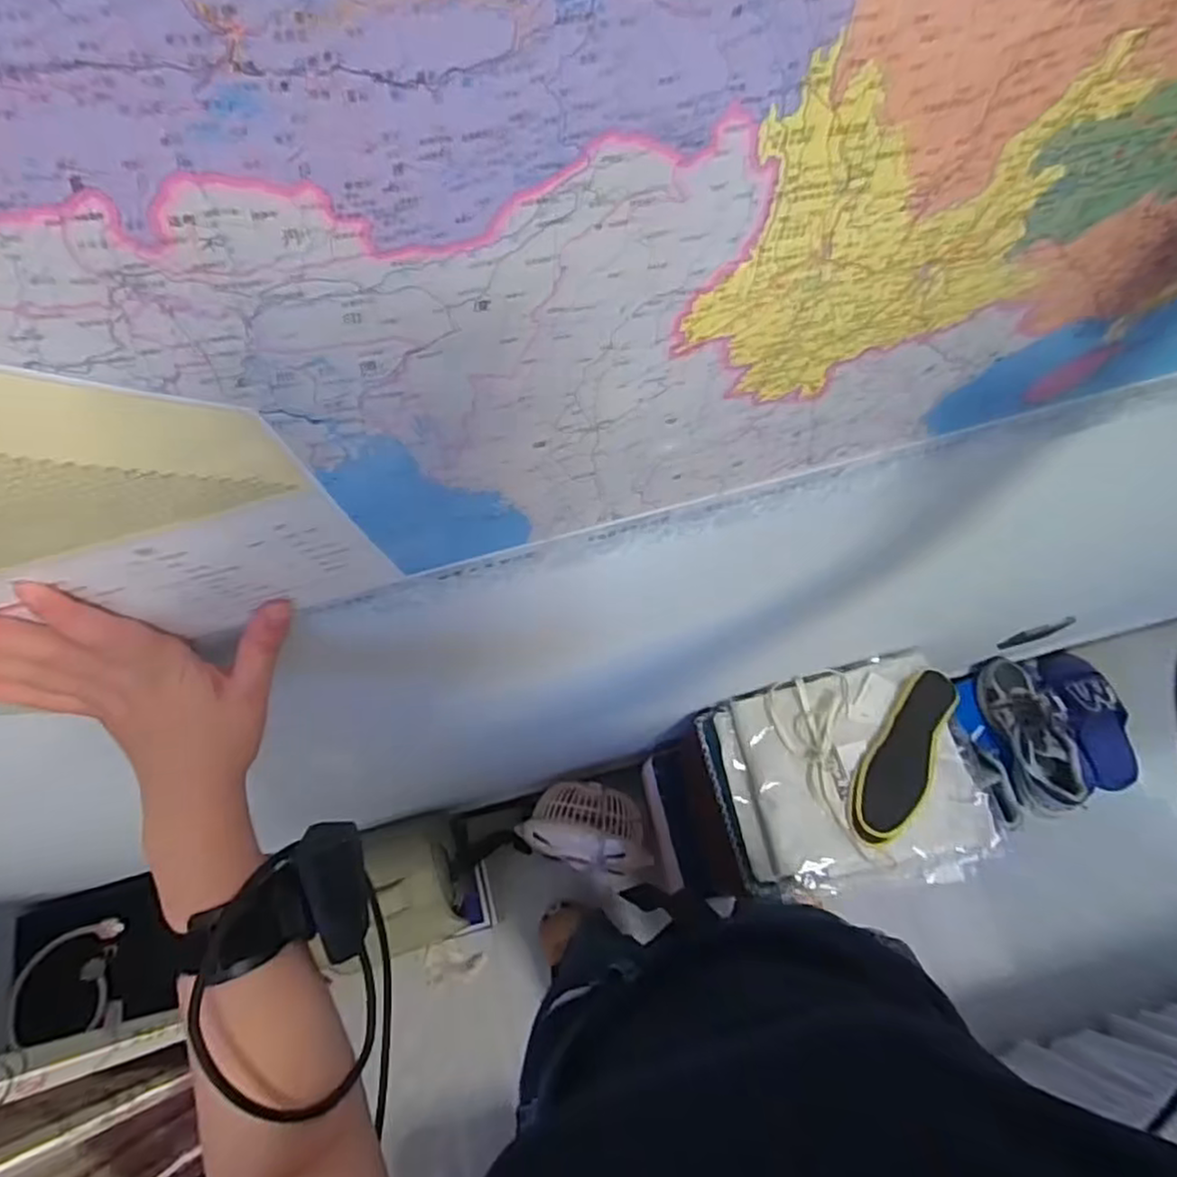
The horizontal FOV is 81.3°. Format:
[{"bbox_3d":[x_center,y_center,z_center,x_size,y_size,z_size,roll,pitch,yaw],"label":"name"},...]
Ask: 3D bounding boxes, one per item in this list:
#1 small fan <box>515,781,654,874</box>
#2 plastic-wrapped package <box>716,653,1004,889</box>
[{"bbox_3d":[0.003,0.432,1.240,0.230,0.212,0.152,21,72,10],"label":"small fan"},{"bbox_3d":[0.352,0.246,0.913,0.308,0.039,0.269,-11,70,-2],"label":"plastic-wrapped package"}]

